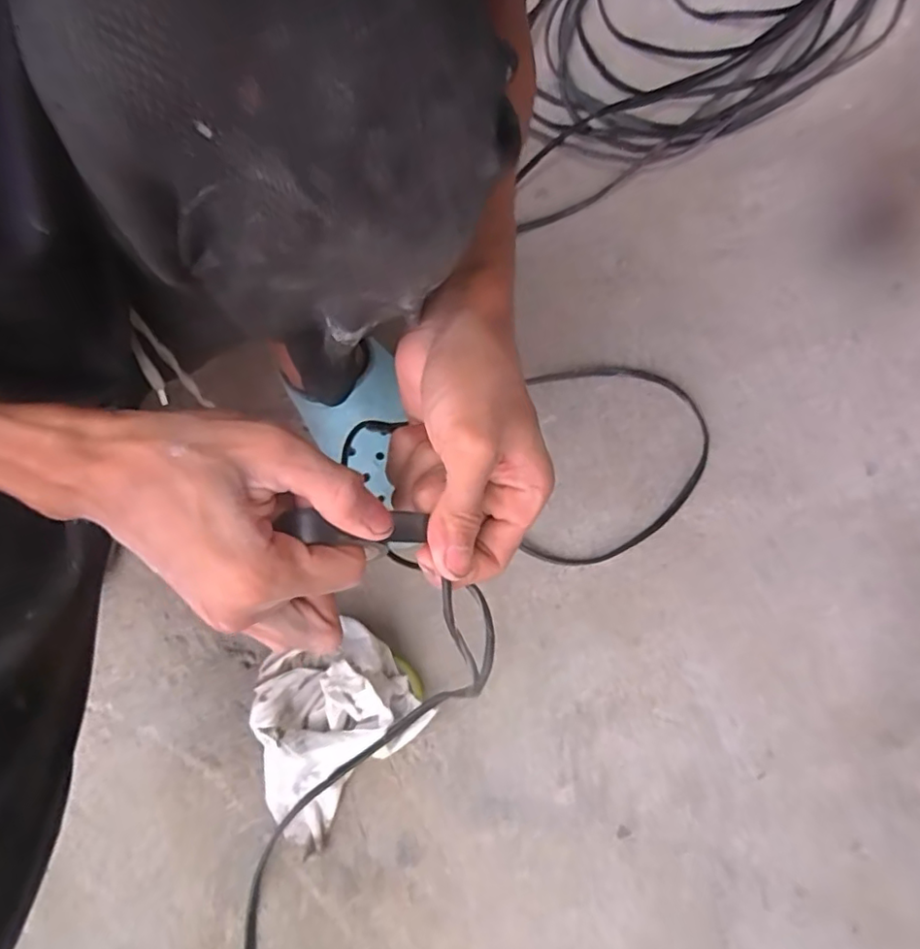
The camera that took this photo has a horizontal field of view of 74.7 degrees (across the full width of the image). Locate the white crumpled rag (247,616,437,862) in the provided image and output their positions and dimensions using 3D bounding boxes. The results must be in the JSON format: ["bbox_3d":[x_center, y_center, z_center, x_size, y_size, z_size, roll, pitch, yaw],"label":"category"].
[{"bbox_3d":[-0.119,0.206,0.498,0.134,0.081,0.164,40,77,13],"label":"white crumpled rag"}]

